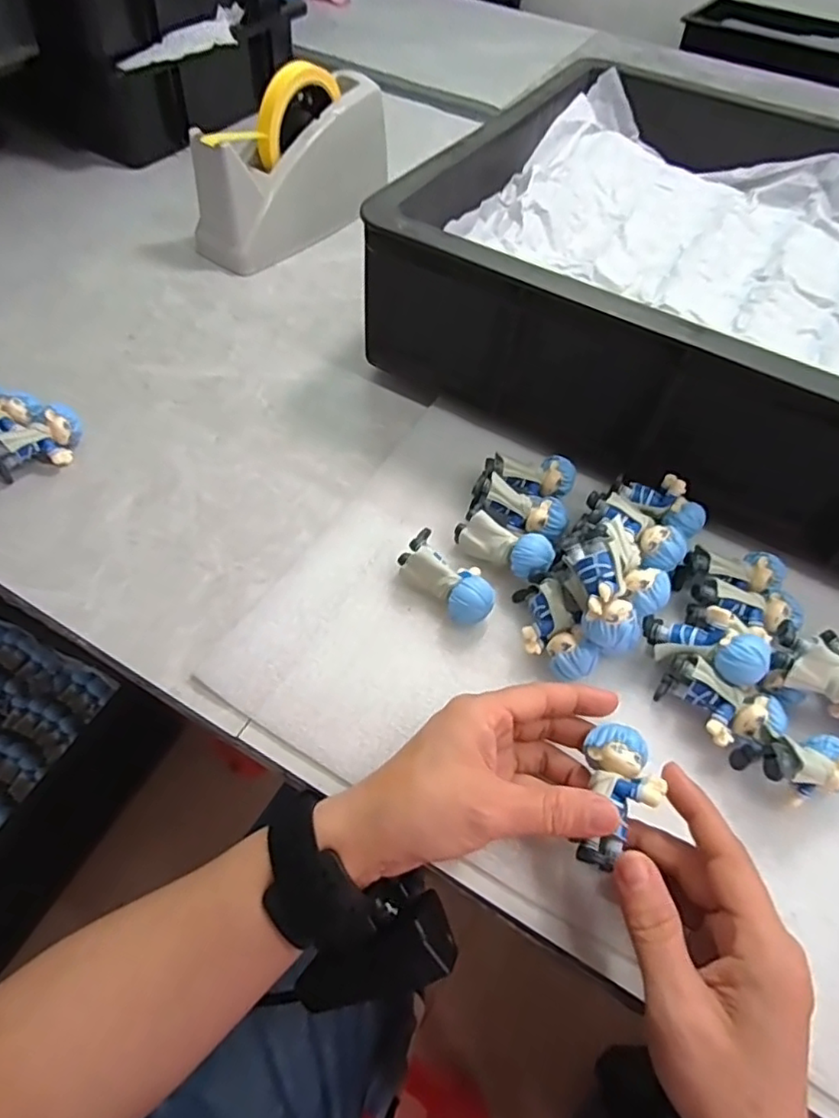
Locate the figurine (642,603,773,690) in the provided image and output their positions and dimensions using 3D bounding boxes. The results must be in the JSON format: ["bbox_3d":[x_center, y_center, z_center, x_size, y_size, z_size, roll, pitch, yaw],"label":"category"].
[{"bbox_3d":[0.156,0.046,0.331,0.062,0.027,0.029,17,53,36],"label":"figurine"}]

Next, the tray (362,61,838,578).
[{"bbox_3d":[0.309,-0.192,0.463,0.571,0.125,0.411,28,59,16],"label":"tray"}]

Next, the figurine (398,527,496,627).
[{"bbox_3d":[0.018,0.012,0.363,0.061,0.025,0.034,38,62,21],"label":"figurine"}]

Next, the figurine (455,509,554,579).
[{"bbox_3d":[0.051,-0.007,0.371,0.062,0.027,0.024,22,56,27],"label":"figurine"}]

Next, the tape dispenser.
[{"bbox_3d":[-0.116,-0.369,0.566,0.061,0.116,0.213,36,61,20],"label":"tape dispenser"}]

